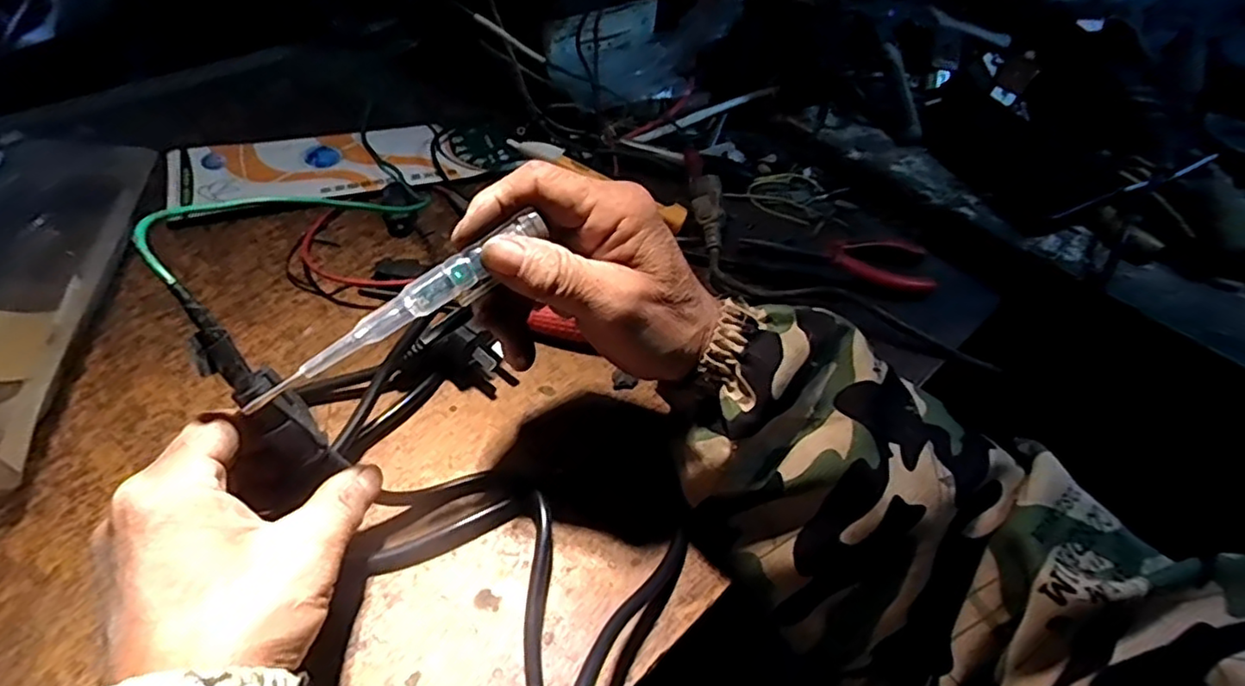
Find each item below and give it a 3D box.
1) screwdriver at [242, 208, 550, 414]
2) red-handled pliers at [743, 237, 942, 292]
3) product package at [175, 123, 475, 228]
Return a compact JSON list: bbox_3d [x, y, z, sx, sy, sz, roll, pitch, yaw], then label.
[{"bbox_3d":[-0.093,-0.013,0.269,0.137,0.012,0.010,-35,61,-6],"label":"screwdriver"},{"bbox_3d":[0.166,-0.062,0.485,0.142,0.010,0.050,1,51,-5],"label":"red-handled pliers"},{"bbox_3d":[-0.233,-0.140,0.497,0.208,0.011,0.096,-17,55,-18],"label":"product package"}]

